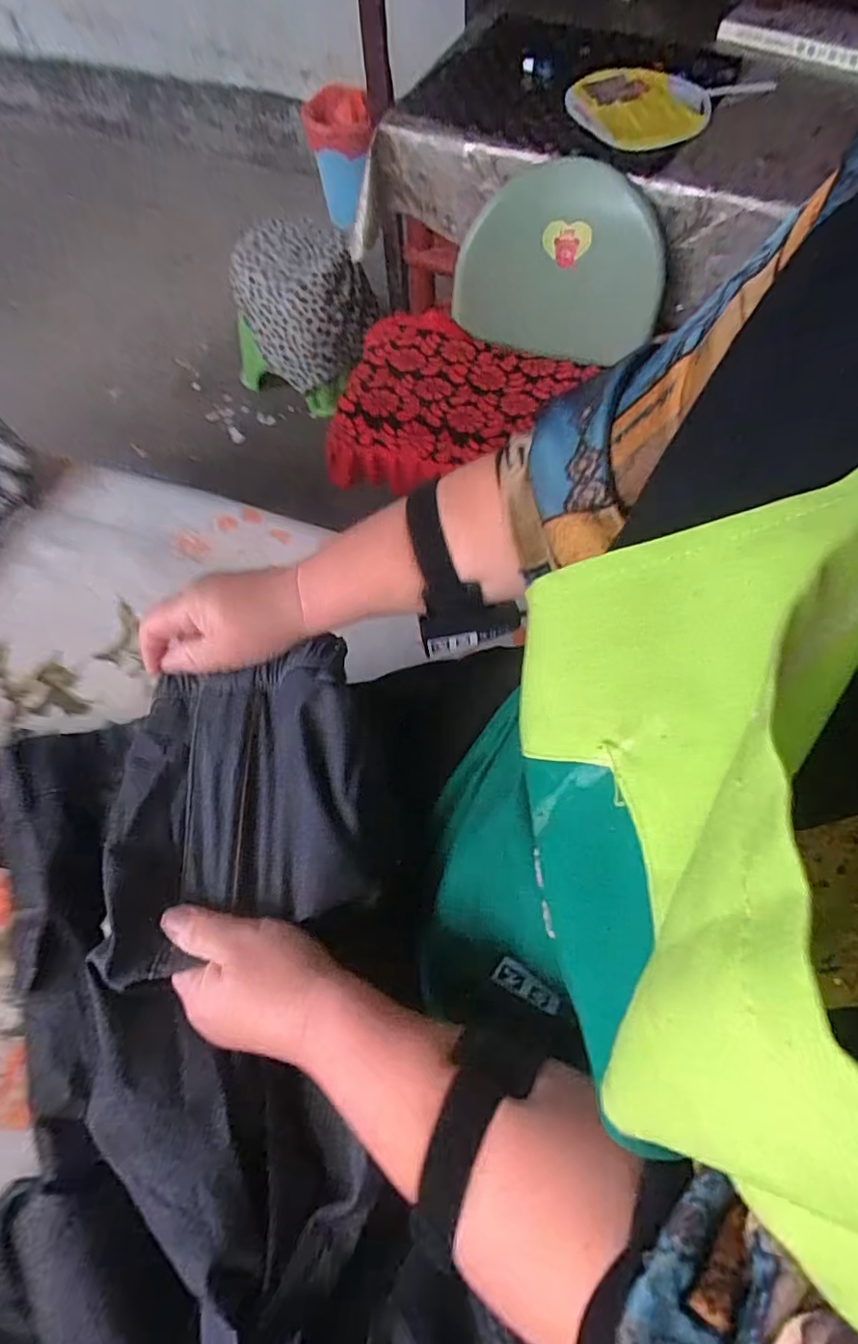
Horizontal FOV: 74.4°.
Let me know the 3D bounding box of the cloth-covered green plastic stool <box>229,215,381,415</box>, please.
[{"bbox_3d":[-0.285,-0.789,1.258,0.263,0.280,0.260,-1,65,2],"label":"cloth-covered green plastic stool"}]

